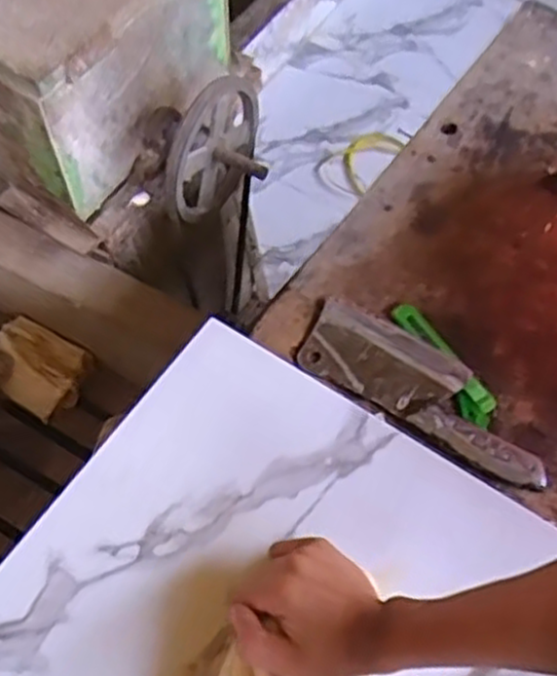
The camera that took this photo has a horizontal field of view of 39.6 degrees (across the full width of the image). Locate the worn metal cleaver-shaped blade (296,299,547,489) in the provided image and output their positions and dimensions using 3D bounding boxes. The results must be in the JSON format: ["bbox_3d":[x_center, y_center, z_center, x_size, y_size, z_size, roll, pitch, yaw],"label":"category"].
[{"bbox_3d":[0.134,0.042,0.705,0.243,0.028,0.082,30,64,17],"label":"worn metal cleaver-shaped blade"}]

